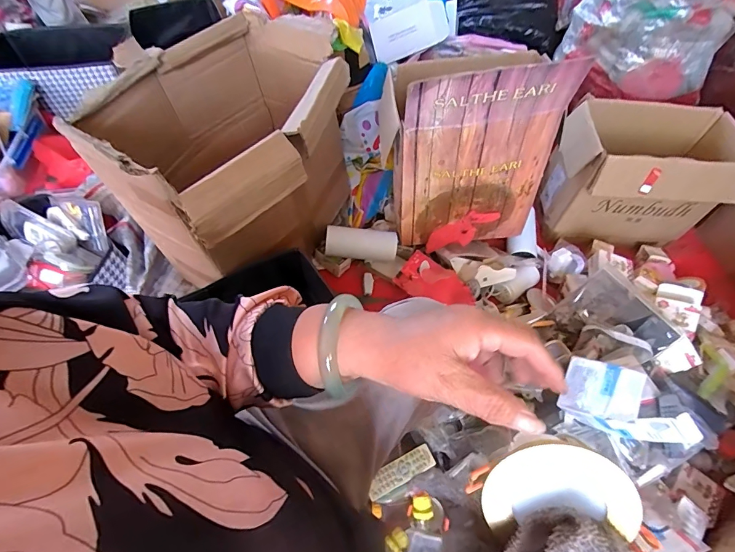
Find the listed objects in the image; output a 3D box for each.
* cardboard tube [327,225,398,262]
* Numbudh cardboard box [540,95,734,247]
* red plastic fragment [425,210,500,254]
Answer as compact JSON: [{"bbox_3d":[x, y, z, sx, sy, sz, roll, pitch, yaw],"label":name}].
[{"bbox_3d":[-0.015,-0.082,0.973,0.175,0.072,0.064,0,56,-1],"label":"cardboard tube"},{"bbox_3d":[0.702,-0.268,1.018,0.427,0.268,0.278,4,56,1],"label":"Numbudh cardboard box"},{"bbox_3d":[0.221,-0.103,0.924,0.178,0.091,0.026,-27,52,25],"label":"red plastic fragment"}]

